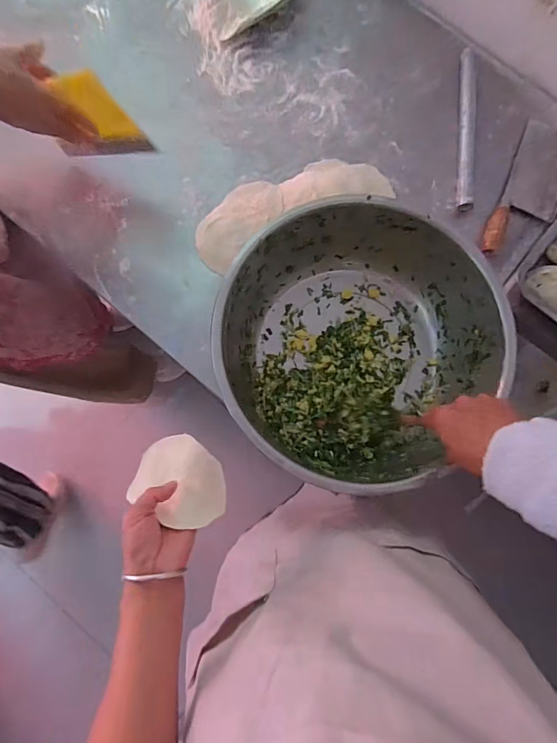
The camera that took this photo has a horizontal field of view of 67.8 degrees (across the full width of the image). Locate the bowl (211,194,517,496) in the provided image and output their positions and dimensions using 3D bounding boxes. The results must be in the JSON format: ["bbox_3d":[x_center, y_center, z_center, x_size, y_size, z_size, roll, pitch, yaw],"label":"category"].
[{"bbox_3d":[0.101,-0.043,0.606,0.372,0.136,0.351,0,81,0],"label":"bowl"}]

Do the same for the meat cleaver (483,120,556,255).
[{"bbox_3d":[0.434,-0.303,0.704,0.102,0.031,0.273,24,82,4],"label":"meat cleaver"}]

